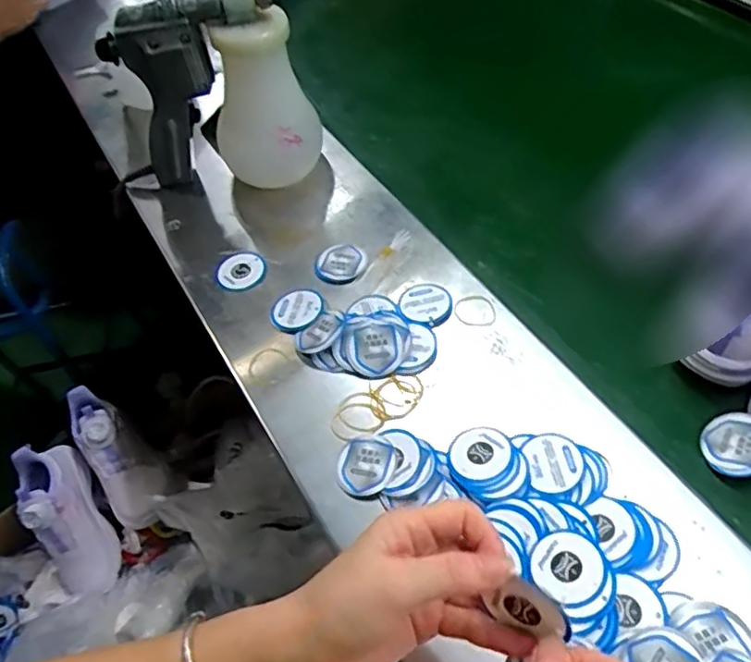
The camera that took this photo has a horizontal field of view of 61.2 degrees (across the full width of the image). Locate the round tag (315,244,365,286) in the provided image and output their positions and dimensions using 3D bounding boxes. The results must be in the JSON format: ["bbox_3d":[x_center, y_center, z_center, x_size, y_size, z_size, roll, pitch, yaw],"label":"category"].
[{"bbox_3d":[-0.032,-0.066,0.617,0.046,0.008,0.044,-5,50,6],"label":"round tag"}]

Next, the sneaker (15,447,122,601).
[{"bbox_3d":[-0.422,0.255,0.878,0.080,0.098,0.217,-23,97,-12],"label":"sneaker"}]

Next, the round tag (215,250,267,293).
[{"bbox_3d":[-0.130,-0.058,0.622,0.052,0.006,0.045,-37,70,-20],"label":"round tag"}]

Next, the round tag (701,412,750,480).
[{"bbox_3d":[0.278,0.088,0.489,0.048,0.008,0.052,-28,38,25],"label":"round tag"}]

